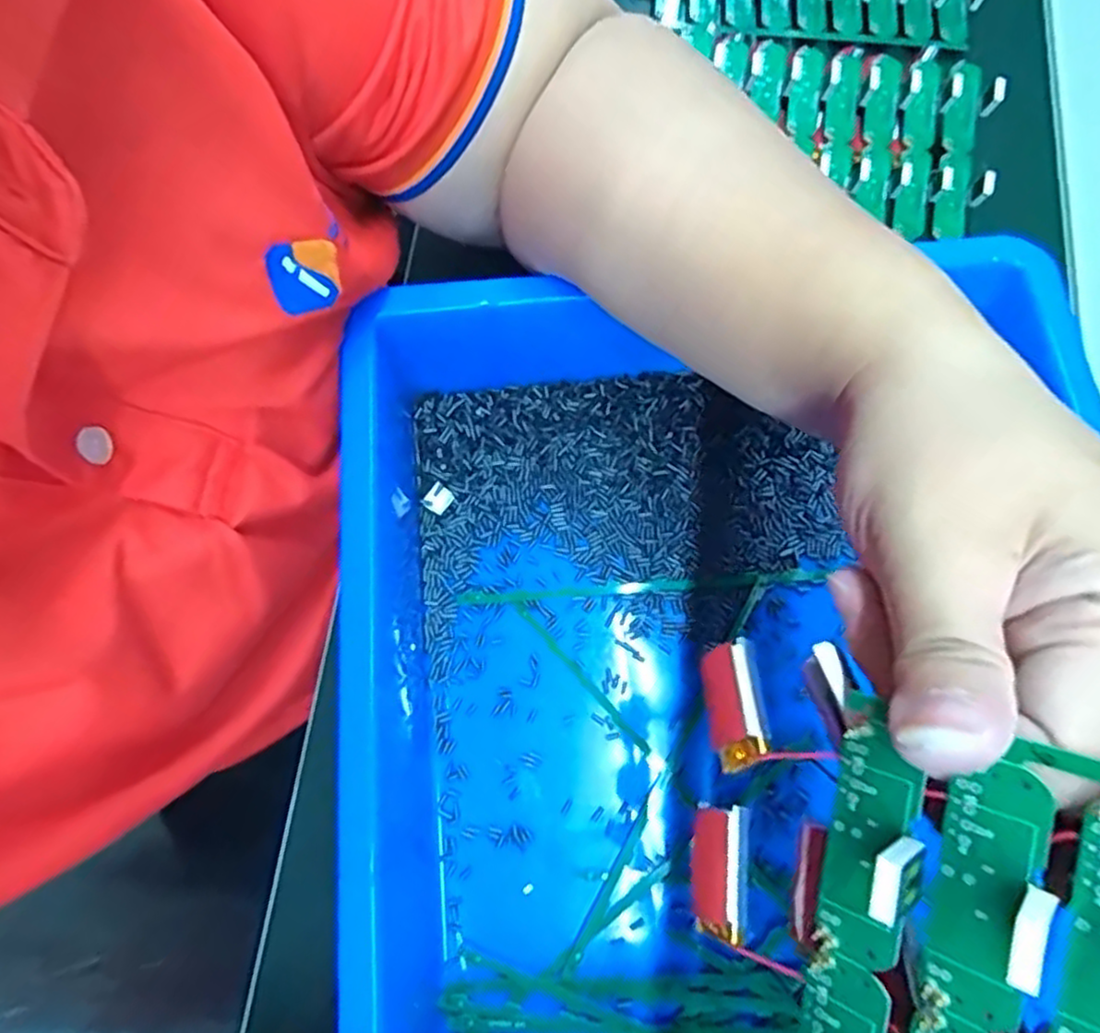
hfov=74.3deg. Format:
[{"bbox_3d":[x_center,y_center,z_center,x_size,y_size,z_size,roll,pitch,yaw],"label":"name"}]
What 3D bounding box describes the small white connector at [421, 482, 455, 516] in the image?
[{"bbox_3d":[-0.053,-0.008,0.341,0.012,0.004,0.013,33,76,9],"label":"small white connector"}]

